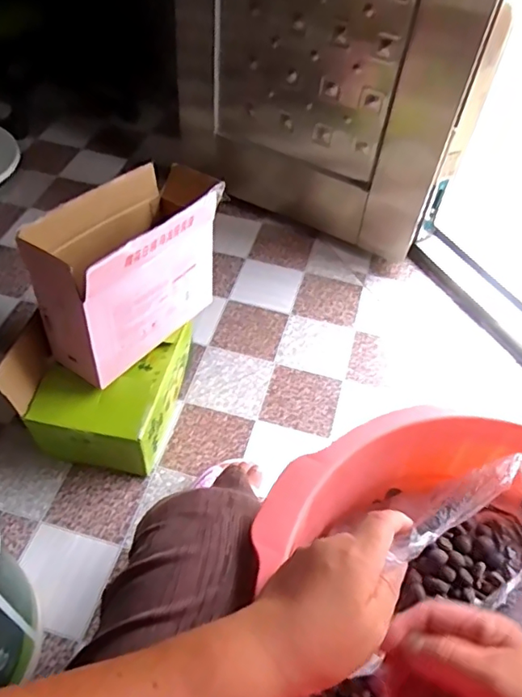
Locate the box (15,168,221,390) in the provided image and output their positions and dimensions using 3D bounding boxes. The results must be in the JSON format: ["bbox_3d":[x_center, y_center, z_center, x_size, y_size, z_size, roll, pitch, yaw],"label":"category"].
[{"bbox_3d":[-0.210,-0.135,0.898,0.146,0.235,0.323,33,56,20],"label":"box"}]

